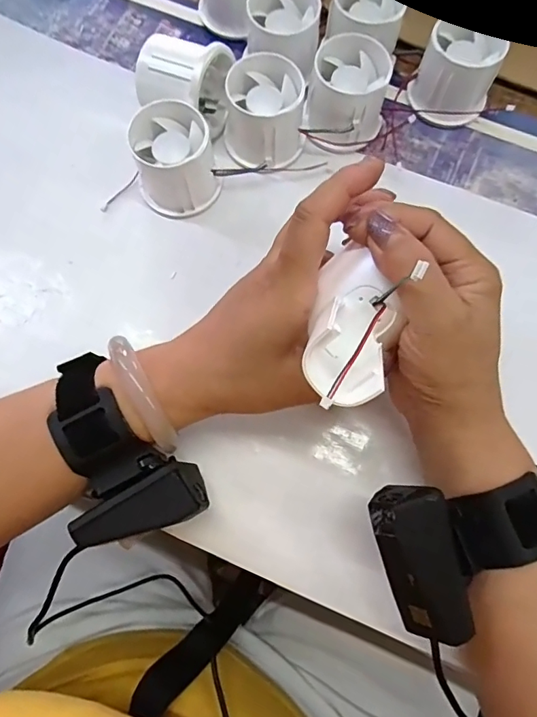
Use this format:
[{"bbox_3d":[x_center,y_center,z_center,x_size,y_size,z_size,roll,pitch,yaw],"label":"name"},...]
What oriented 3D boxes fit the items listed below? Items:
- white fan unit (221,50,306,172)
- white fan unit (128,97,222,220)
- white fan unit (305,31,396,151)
[{"bbox_3d":[-0.004,-0.165,0.332,0.054,0.048,0.060,-2,75,-1],"label":"white fan unit"},{"bbox_3d":[-0.063,-0.131,0.323,0.053,0.049,0.053,0,75,0],"label":"white fan unit"},{"bbox_3d":[0.055,-0.183,0.337,0.054,0.046,0.059,7,75,2],"label":"white fan unit"}]

